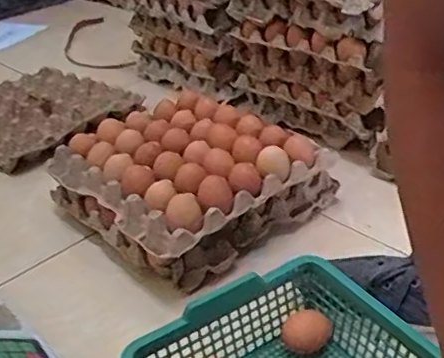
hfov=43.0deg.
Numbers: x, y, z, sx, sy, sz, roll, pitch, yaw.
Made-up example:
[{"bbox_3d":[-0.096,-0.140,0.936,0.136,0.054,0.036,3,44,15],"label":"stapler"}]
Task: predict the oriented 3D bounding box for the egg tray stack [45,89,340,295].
[{"bbox_3d":[-0.047,-0.007,0.788,0.291,0.092,0.286,-28,38,-33],"label":"egg tray stack"}]

